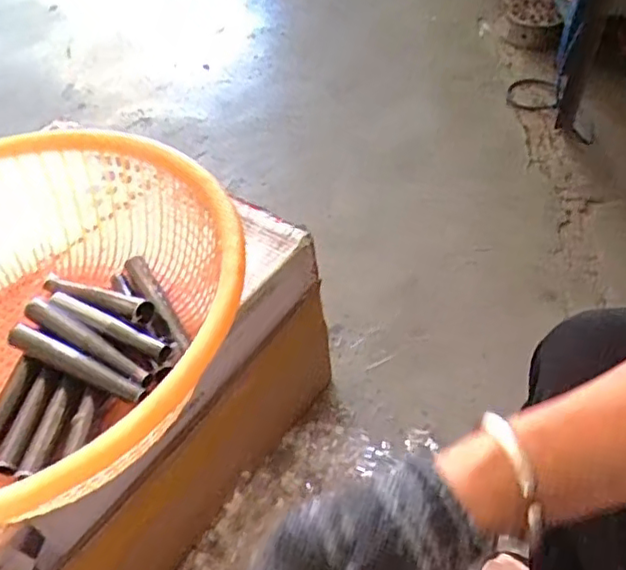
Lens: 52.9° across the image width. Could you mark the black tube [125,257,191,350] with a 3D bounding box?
[{"bbox_3d":[-0.153,0.014,0.615,0.020,0.016,0.143,-26,52,-17],"label":"black tube"}]

